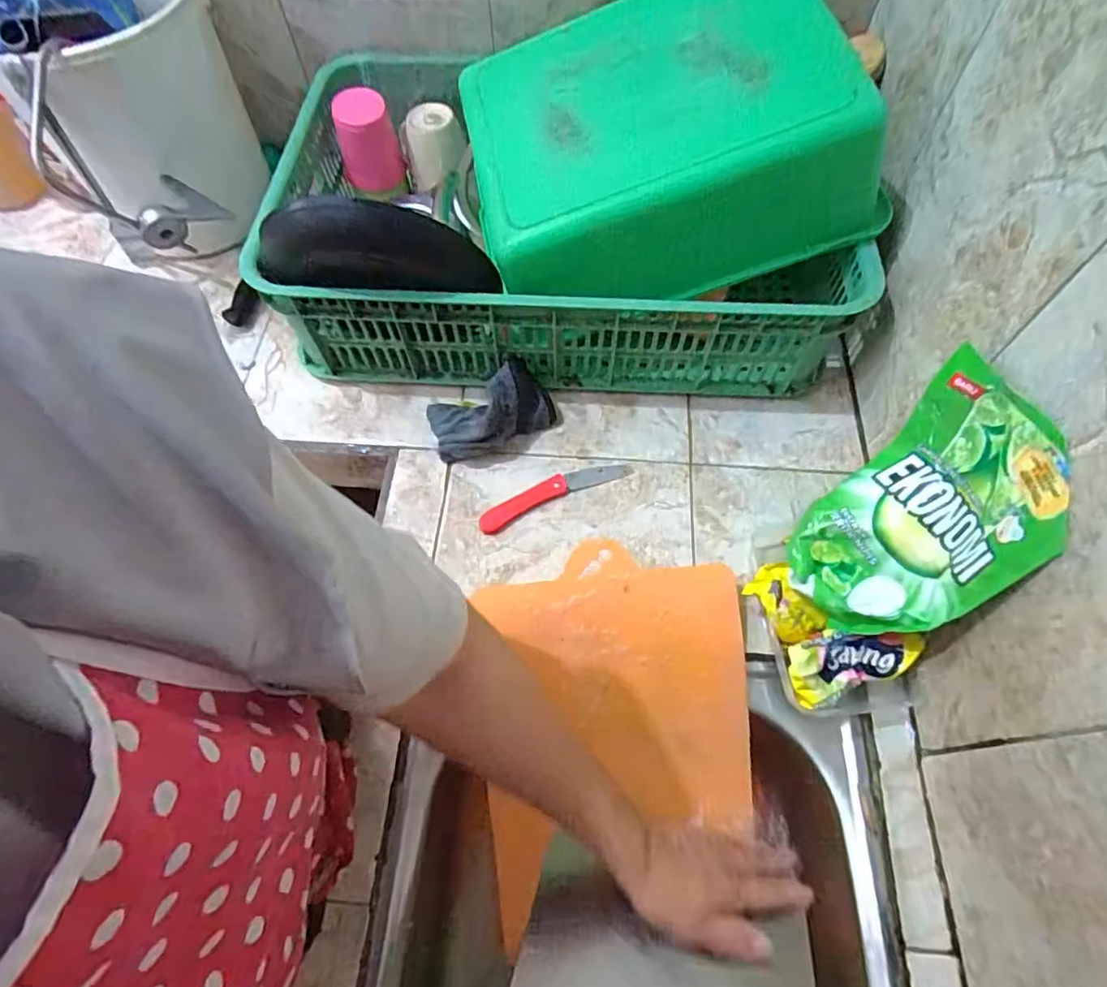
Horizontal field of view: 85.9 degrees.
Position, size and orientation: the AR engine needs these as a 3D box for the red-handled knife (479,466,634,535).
[{"bbox_3d":[0.001,-0.002,0.598,0.161,0.009,0.027,-23,64,-11],"label":"red-handled knife"}]

